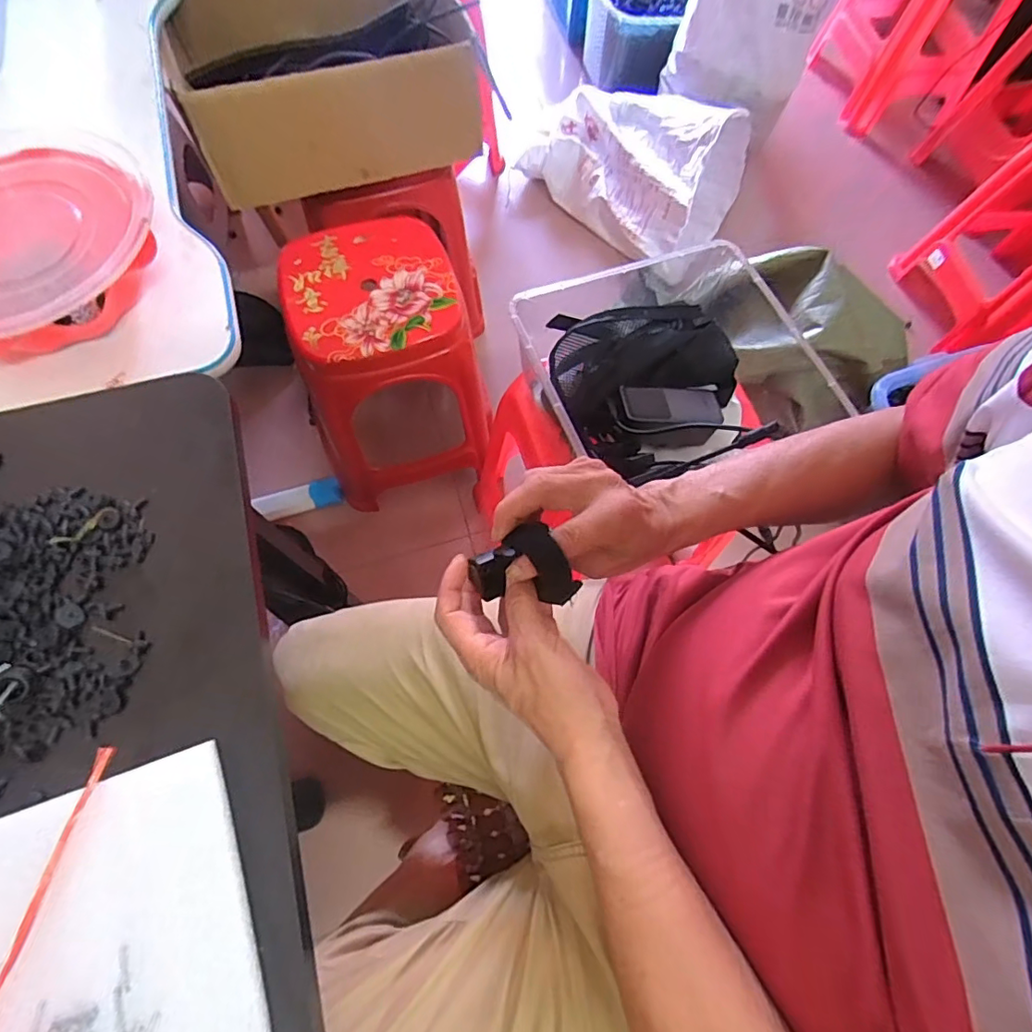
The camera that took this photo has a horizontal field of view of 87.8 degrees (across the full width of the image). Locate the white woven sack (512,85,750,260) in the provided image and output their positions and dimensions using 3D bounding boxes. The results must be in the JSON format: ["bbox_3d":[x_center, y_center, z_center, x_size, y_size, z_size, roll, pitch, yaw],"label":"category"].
[{"bbox_3d":[0.306,-0.950,1.409,0.552,0.253,0.324,41,72,12],"label":"white woven sack"}]

